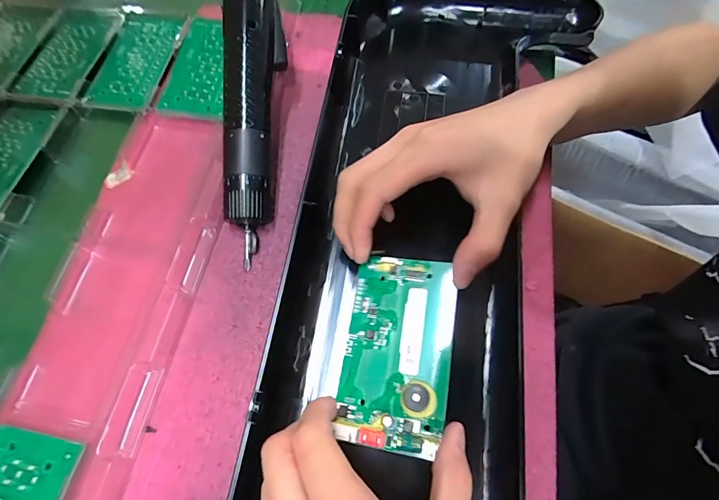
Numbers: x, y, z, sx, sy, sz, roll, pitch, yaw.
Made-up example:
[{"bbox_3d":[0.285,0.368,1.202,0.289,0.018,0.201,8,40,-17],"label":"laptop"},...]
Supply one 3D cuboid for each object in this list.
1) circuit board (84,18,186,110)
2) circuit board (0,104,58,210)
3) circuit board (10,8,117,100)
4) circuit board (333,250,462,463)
[{"bbox_3d":[-0.203,-0.172,0.359,0.063,0.004,0.107,8,68,7],"label":"circuit board"},{"bbox_3d":[-0.294,-0.076,0.323,0.063,0.004,0.106,7,66,11],"label":"circuit board"},{"bbox_3d":[-0.276,-0.188,0.372,0.067,0.004,0.114,5,66,4],"label":"circuit board"},{"bbox_3d":[0.022,0.055,0.224,0.059,0.012,0.105,8,66,5],"label":"circuit board"}]

